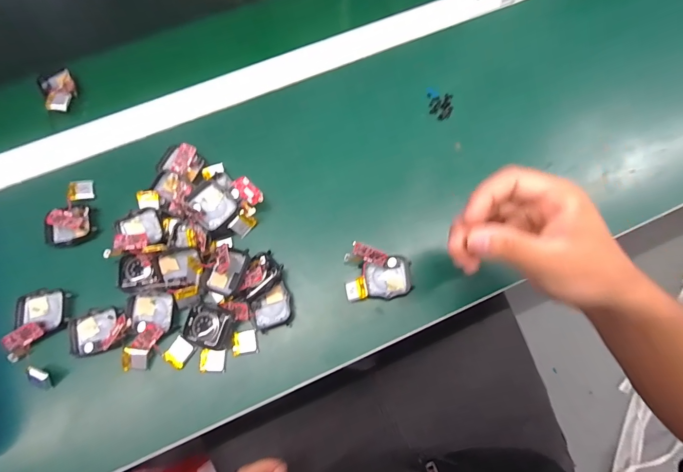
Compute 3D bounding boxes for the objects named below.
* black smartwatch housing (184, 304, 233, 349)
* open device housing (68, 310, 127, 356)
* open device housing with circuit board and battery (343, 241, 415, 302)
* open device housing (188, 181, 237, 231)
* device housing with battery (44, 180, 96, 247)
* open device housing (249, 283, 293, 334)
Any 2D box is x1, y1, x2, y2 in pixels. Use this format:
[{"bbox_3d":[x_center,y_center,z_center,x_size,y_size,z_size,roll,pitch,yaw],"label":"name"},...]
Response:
[{"bbox_3d":[-0.117,0.080,0.308,0.041,0.014,0.035,1,73,0],"label":"black smartwatch housing"},{"bbox_3d":[-0.216,0.085,0.310,0.047,0.014,0.036,-13,73,-4],"label":"open device housing"},{"bbox_3d":[0.035,0.033,0.321,0.061,0.023,0.047,-3,73,-1],"label":"open device housing with circuit board and battery"},{"bbox_3d":[-0.121,-0.030,0.328,0.035,0.013,0.039,-44,78,-12],"label":"open device housing"},{"bbox_3d":[-0.266,-0.024,0.348,0.044,0.014,0.067,-1,73,-1],"label":"device housing with battery"},{"bbox_3d":[-0.063,0.066,0.321,0.034,0.014,0.037,-18,74,-6],"label":"open device housing"}]

